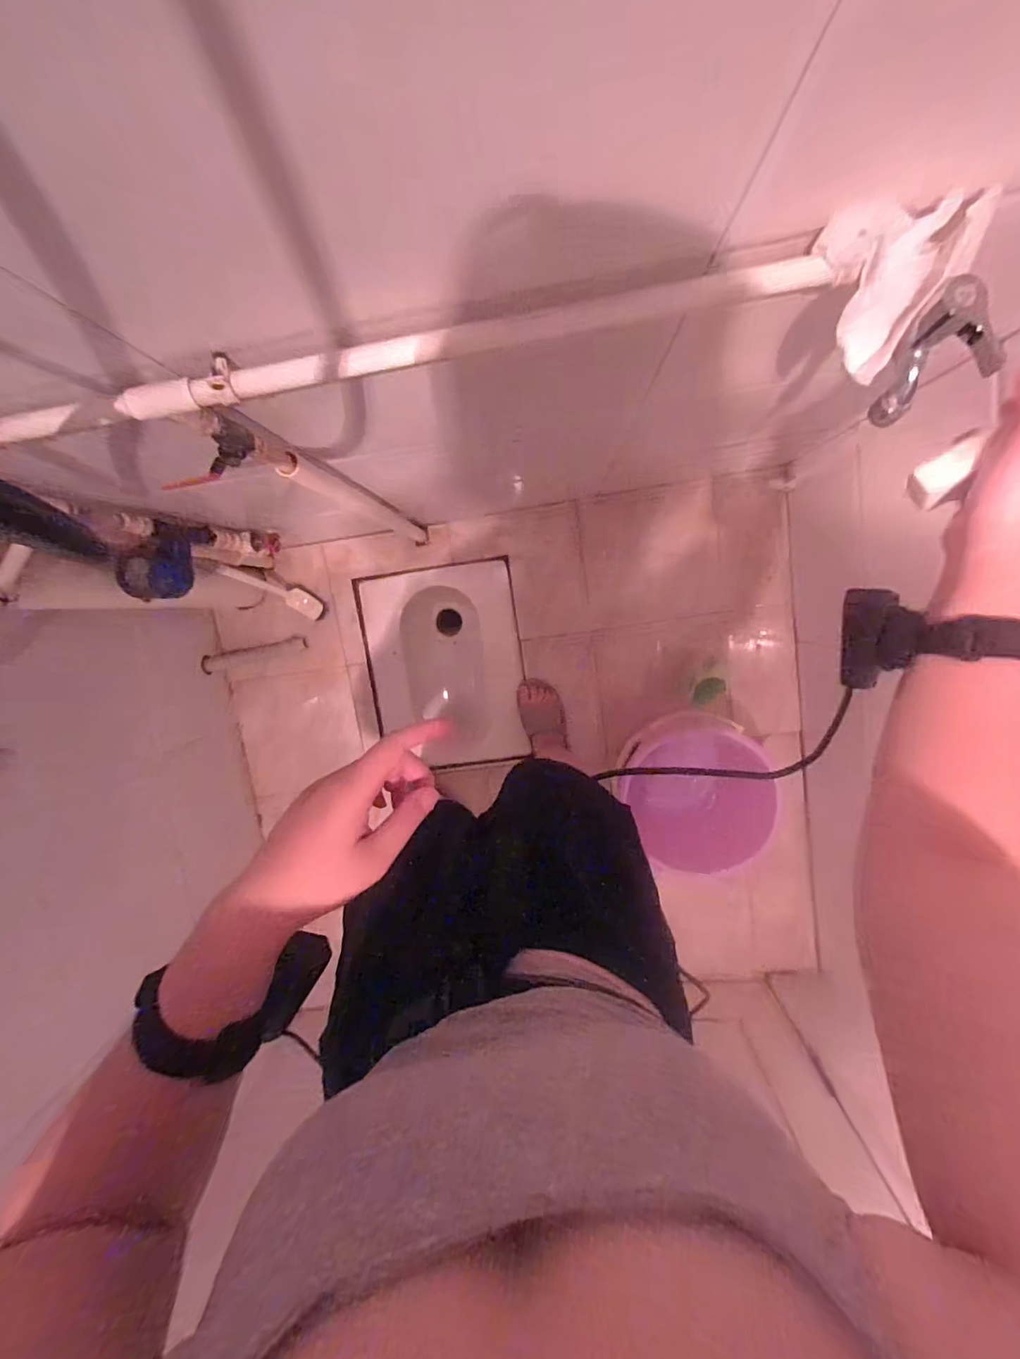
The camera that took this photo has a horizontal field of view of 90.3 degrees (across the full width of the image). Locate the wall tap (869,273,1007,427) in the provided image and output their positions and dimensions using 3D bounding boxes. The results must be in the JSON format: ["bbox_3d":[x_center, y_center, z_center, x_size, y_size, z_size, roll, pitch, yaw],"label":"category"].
[{"bbox_3d":[0.292,-0.228,0.358,0.043,0.065,0.063,-24,96,7],"label":"wall tap"}]

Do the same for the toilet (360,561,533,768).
[{"bbox_3d":[-0.172,-0.044,1.441,0.411,0.153,0.528,-4,99,5],"label":"toilet"}]

